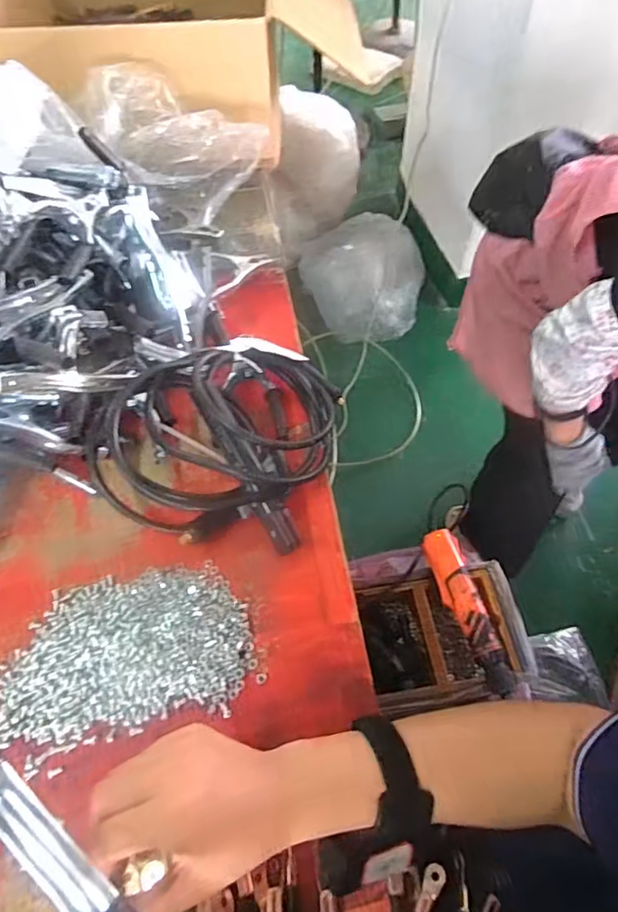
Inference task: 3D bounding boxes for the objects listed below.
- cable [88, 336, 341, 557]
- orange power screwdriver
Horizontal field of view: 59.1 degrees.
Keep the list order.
[{"bbox_3d":[-0.097,-0.033,0.580,0.240,0.077,0.235,0,60,0],"label":"cable"},{"bbox_3d":[0.226,0.214,0.766,0.057,0.042,0.234,-17,60,-10],"label":"orange power screwdriver"}]

